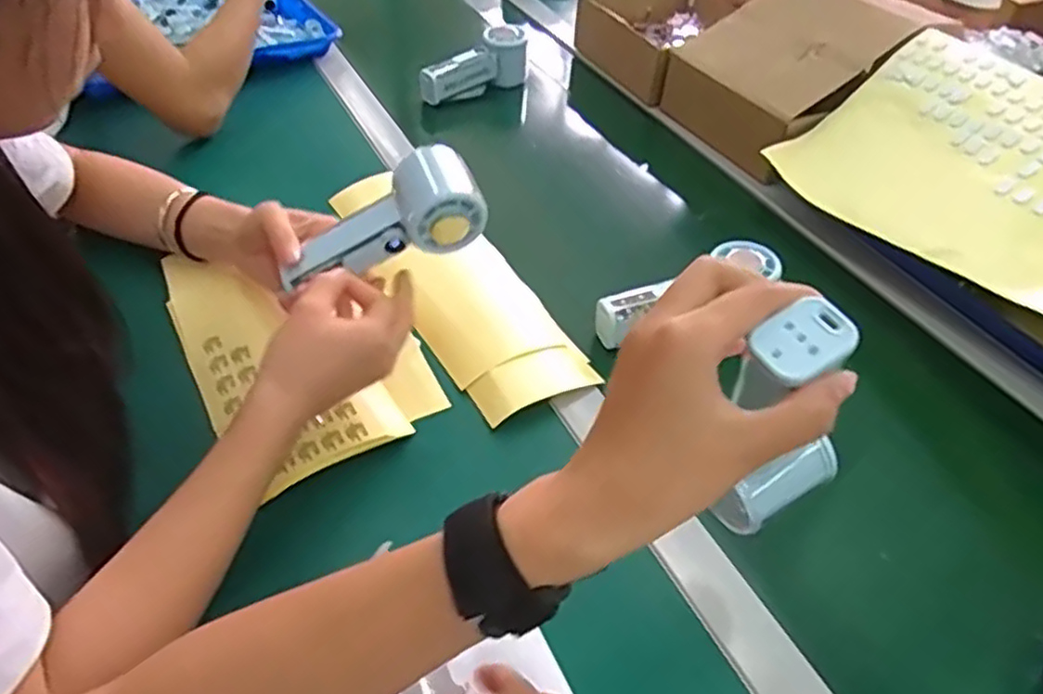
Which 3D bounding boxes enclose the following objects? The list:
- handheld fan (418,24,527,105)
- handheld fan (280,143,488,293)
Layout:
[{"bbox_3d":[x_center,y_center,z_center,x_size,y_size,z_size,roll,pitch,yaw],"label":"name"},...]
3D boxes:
[{"bbox_3d":[-0.059,-0.338,0.889,0.048,0.065,0.149,33,51,26],"label":"handheld fan"},{"bbox_3d":[-0.101,-0.084,0.529,0.150,0.056,0.059,-29,49,0],"label":"handheld fan"}]

